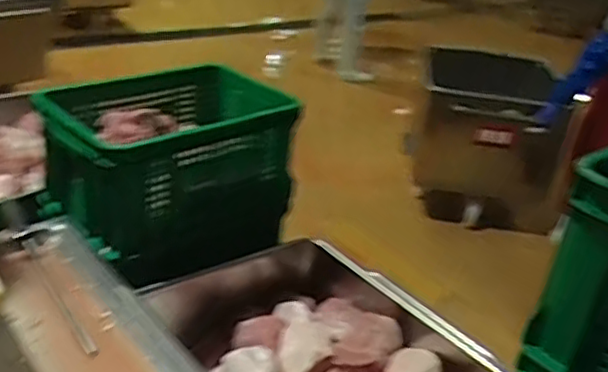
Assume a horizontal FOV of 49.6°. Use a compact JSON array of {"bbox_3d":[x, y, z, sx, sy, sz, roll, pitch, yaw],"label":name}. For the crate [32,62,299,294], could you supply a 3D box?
[{"bbox_3d":[-0.305,-0.050,1.509,0.507,0.344,0.364,-14,34,-36],"label":"crate"}]

